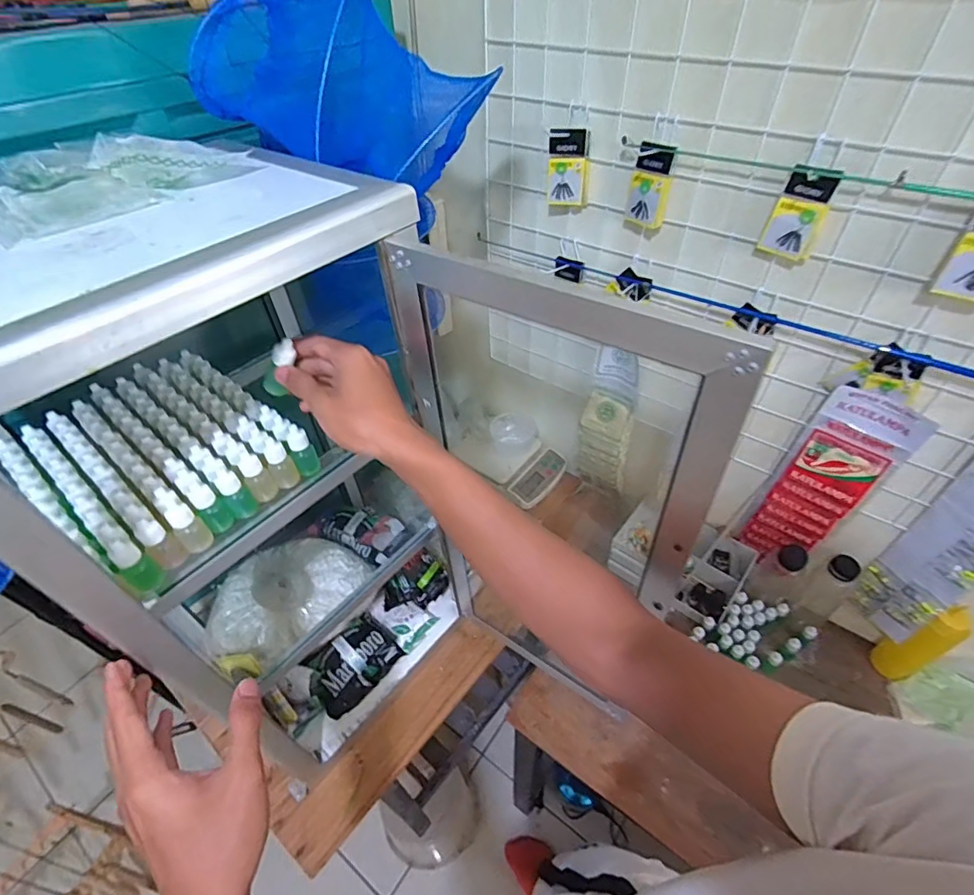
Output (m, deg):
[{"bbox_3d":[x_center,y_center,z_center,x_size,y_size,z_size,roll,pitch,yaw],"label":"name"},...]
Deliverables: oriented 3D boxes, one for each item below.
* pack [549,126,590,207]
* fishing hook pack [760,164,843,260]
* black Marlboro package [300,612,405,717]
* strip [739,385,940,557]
[{"bbox_3d":[0.115,-0.393,0.708,0.053,0.102,0.025,9,48,15],"label":"pack"},{"bbox_3d":[0.360,-0.269,0.580,0.055,0.095,0.019,23,51,23],"label":"fishing hook pack"},{"bbox_3d":[-0.203,0.322,0.759,0.087,0.057,0.136,32,54,28],"label":"black Marlboro package"},{"bbox_3d":[0.507,0.070,0.763,0.119,0.357,0.030,27,52,25],"label":"strip"}]

